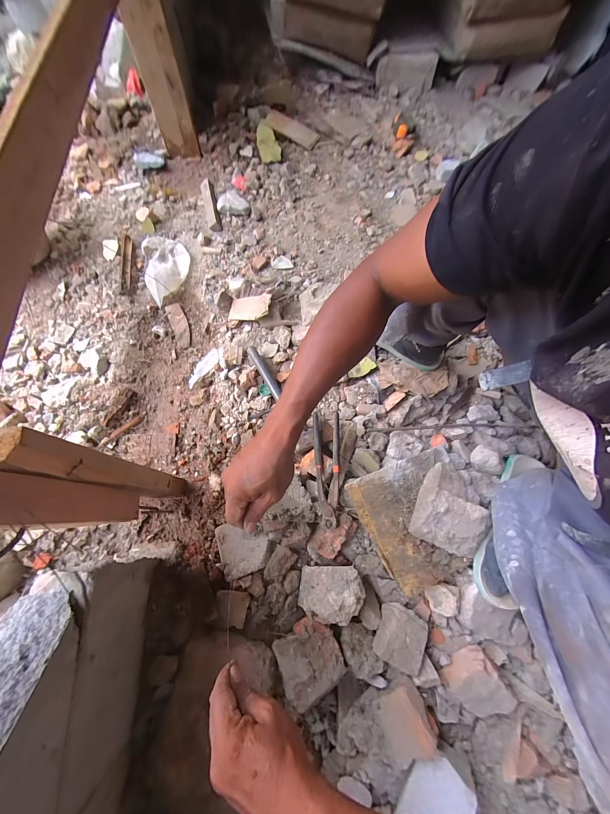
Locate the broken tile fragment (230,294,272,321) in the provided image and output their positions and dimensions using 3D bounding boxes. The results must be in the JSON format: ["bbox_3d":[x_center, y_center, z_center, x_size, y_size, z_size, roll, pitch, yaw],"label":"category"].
[{"bbox_3d":[-0.138,-0.249,0.698,0.107,0.009,0.066,6,82,22],"label":"broken tile fragment"}]

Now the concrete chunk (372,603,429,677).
[{"bbox_3d":[0.166,0.388,0.470,0.080,0.027,0.085,22,70,6],"label":"concrete chunk"}]

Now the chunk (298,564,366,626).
[{"bbox_3d":[0.045,0.322,0.479,0.108,0.050,0.089,0,69,-2],"label":"chunk"}]

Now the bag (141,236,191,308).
[{"bbox_3d":[-0.380,-0.389,0.770,0.109,0.090,0.197,-14,70,-7],"label":"bag"}]

